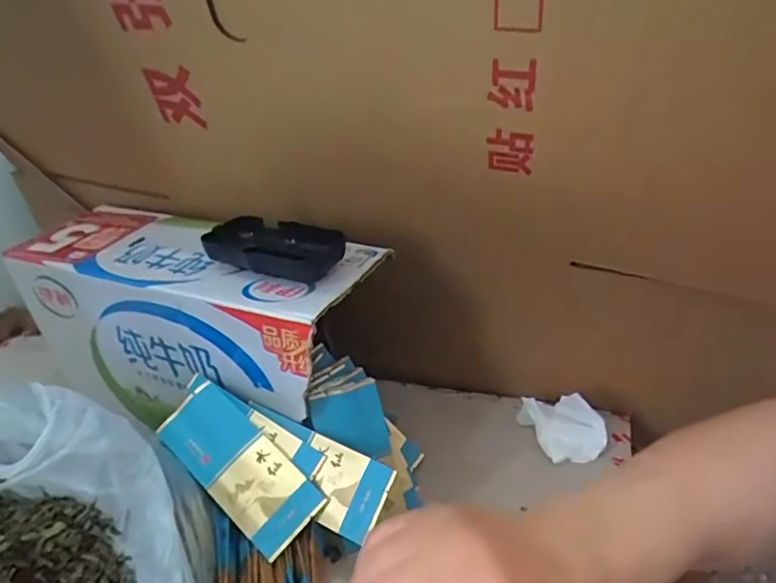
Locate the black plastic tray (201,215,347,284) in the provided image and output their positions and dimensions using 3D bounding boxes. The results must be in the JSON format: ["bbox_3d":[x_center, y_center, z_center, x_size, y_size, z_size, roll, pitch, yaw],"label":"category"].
[{"bbox_3d":[-0.089,-0.031,0.429,0.105,0.026,0.054,11,34,24],"label":"black plastic tray"}]

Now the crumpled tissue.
[{"bbox_3d":[0.157,0.117,0.505,0.046,0.043,0.072,-16,32,-21],"label":"crumpled tissue"}]

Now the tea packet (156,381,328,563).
[{"bbox_3d":[-0.108,0.127,0.410,0.127,0.011,0.054,40,70,18],"label":"tea packet"}]

